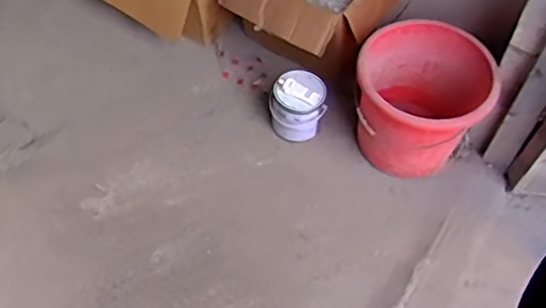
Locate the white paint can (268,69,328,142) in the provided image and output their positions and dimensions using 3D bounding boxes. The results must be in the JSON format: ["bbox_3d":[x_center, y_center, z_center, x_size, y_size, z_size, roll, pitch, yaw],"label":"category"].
[{"bbox_3d":[0.077,-0.146,1.770,0.160,0.180,0.164,1,54,-1],"label":"white paint can"}]

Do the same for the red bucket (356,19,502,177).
[{"bbox_3d":[0.426,-0.141,1.691,0.373,0.364,0.374,1,53,-1],"label":"red bucket"}]

